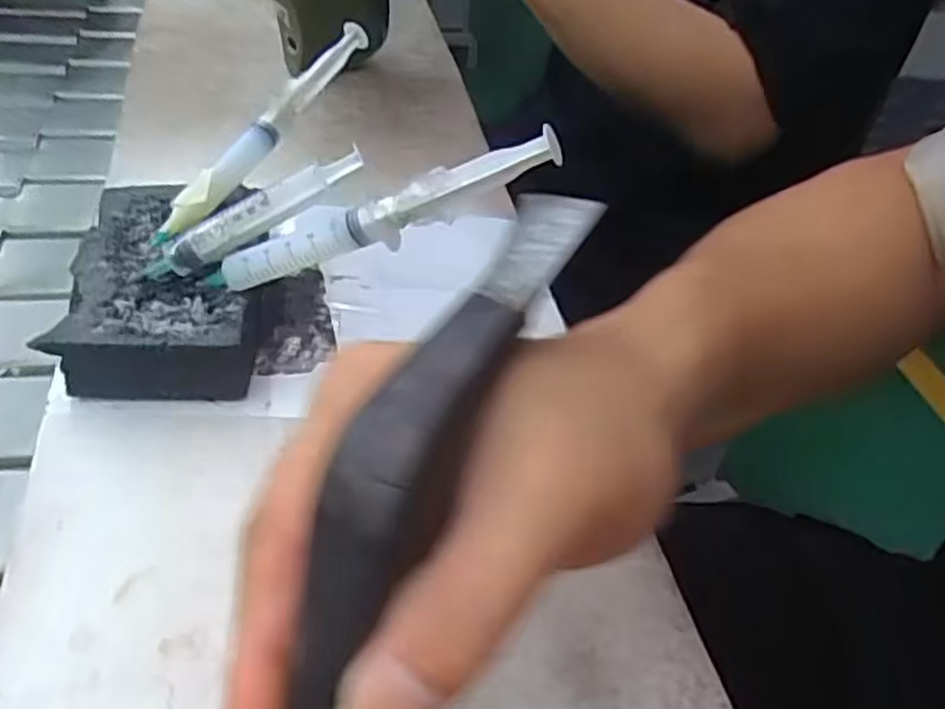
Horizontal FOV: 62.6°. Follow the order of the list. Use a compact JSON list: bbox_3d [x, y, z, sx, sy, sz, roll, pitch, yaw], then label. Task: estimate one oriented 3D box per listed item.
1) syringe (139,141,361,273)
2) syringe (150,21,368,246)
[{"bbox_3d":[-0.098,-0.063,0.344,0.108,0.017,0.011,-29,48,2],"label":"syringe"},{"bbox_3d":[-0.106,-0.119,0.411,0.017,0.023,0.170,25,64,18],"label":"syringe"}]

